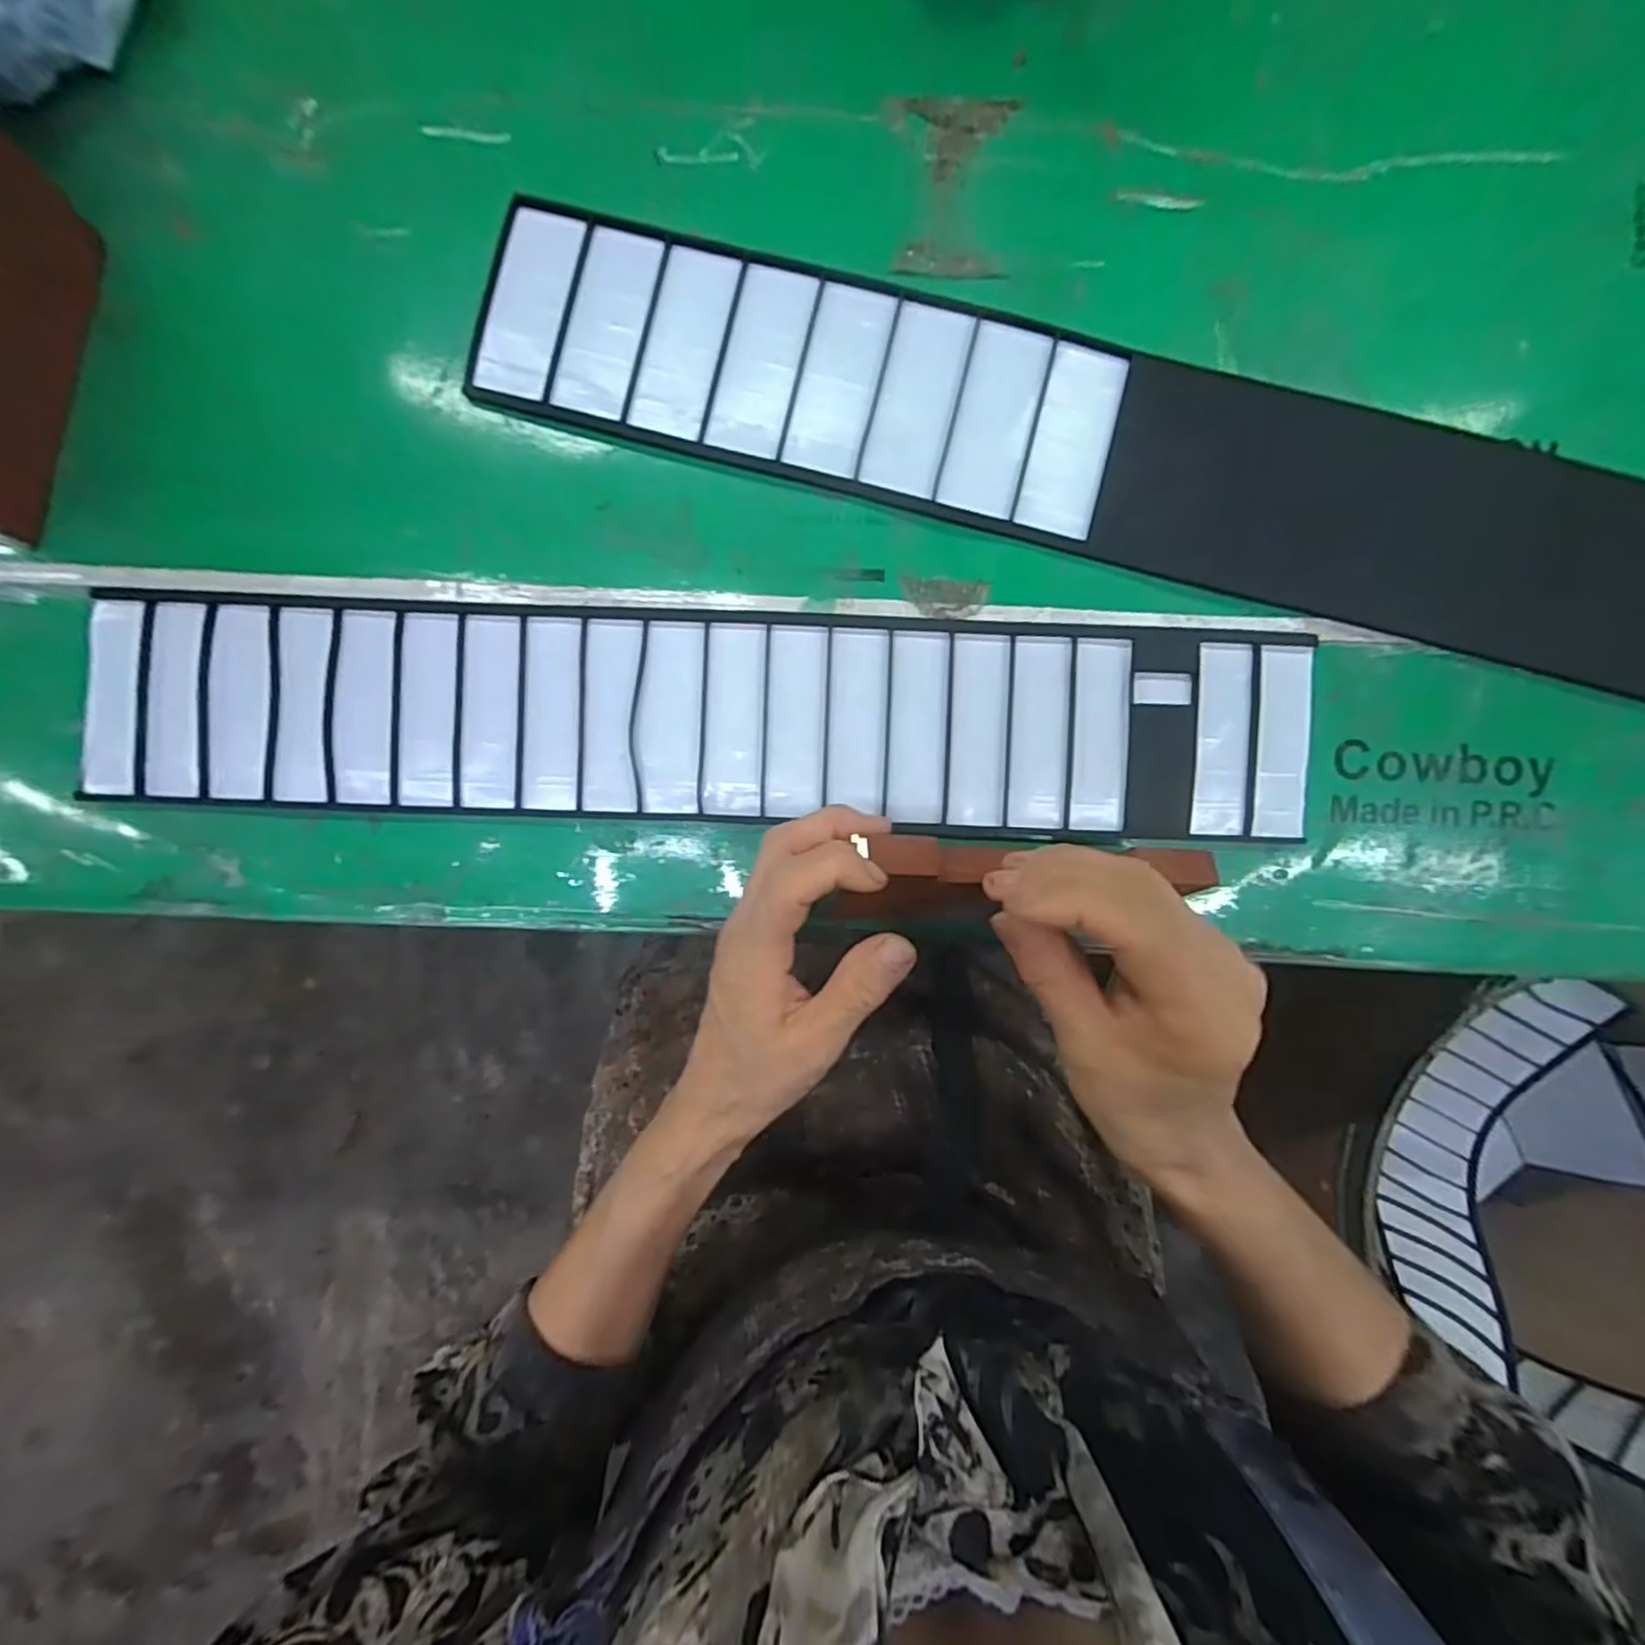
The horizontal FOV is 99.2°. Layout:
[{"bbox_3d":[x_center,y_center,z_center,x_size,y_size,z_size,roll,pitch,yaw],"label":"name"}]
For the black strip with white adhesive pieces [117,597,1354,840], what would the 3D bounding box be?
[{"bbox_3d":[-0.053,-0.050,0.325,0.549,0.007,0.099,3,90,0],"label":"black strip with white adhesive pieces"}]

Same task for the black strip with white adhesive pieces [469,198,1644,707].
[{"bbox_3d":[0.204,-0.157,0.326,0.723,0.006,0.103,15,90,0],"label":"black strip with white adhesive pieces"}]

